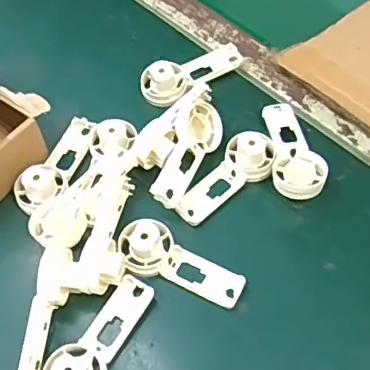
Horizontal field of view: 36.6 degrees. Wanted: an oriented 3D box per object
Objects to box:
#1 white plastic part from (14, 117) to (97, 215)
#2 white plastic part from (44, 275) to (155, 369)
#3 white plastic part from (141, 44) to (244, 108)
[{"bbox_3d":[-0.103,-0.019,0.442,0.038,0.026,0.094,10,58,9],"label":"white plastic part"},{"bbox_3d":[-0.056,0.100,0.364,0.037,0.027,0.094,23,61,17],"label":"white plastic part"},{"bbox_3d":[0.008,-0.101,0.495,0.094,0.032,0.034,-28,60,-15],"label":"white plastic part"}]

